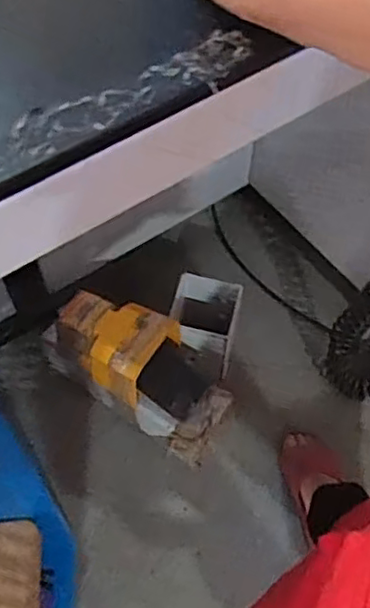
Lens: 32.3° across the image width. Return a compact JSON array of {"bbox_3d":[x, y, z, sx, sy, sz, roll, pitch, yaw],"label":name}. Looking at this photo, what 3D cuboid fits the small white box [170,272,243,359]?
[{"bbox_3d":[0.036,0.046,1.278,0.126,0.177,0.136,11,59,6],"label":"small white box"}]

